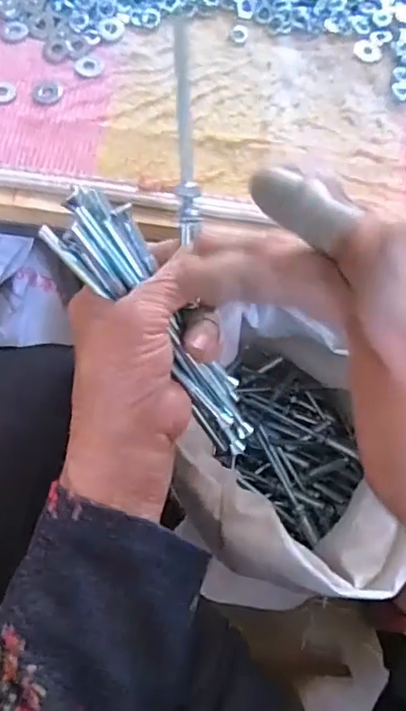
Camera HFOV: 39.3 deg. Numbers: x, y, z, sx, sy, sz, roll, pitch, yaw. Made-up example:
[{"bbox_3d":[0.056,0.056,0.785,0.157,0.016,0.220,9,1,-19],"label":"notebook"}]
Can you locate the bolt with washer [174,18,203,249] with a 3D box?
[{"bbox_3d":[-0.008,-0.115,0.296,0.012,0.009,0.106,-2,102,-2],"label":"bolt with washer"}]

